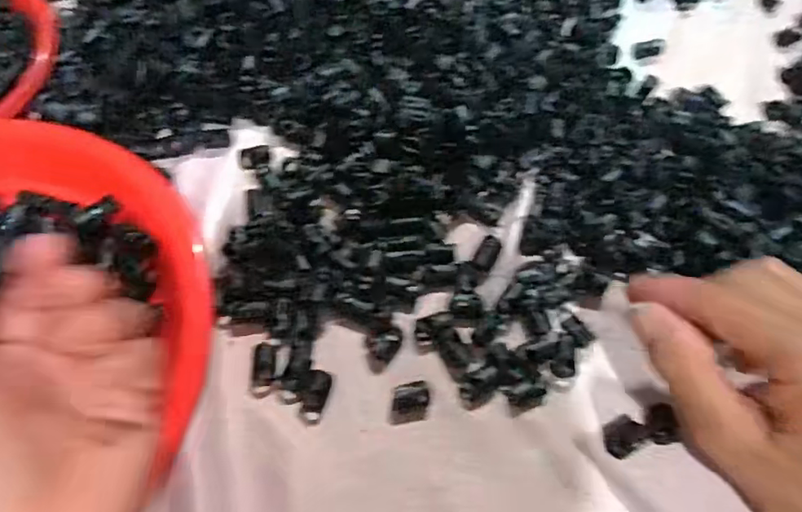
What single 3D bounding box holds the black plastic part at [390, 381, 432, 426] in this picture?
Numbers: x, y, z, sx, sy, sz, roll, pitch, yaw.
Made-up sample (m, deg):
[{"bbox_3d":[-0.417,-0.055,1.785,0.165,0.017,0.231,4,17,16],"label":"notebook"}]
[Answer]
[{"bbox_3d":[0.005,0.076,0.289,0.022,0.006,0.018,-9,66,-5],"label":"black plastic part"}]

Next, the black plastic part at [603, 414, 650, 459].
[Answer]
[{"bbox_3d":[0.114,0.092,0.285,0.023,0.007,0.016,-34,70,-15],"label":"black plastic part"}]

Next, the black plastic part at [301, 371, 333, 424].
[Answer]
[{"bbox_3d":[-0.045,0.073,0.289,0.012,0.005,0.027,13,66,5],"label":"black plastic part"}]

